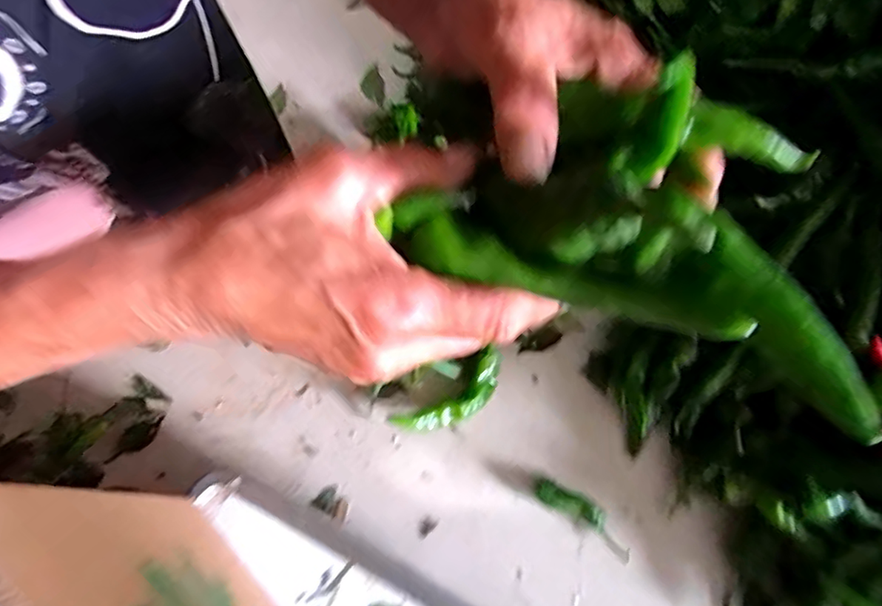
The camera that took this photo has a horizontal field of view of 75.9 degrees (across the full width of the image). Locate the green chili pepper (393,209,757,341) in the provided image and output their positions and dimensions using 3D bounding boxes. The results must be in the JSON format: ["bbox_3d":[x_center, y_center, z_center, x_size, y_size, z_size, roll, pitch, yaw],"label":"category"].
[{"bbox_3d":[0.041,-0.010,0.198,0.119,0.017,0.018,18,72,19],"label":"green chili pepper"}]

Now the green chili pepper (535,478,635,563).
[{"bbox_3d":[0.128,0.190,0.503,0.094,0.017,0.024,34,76,13],"label":"green chili pepper"}]

